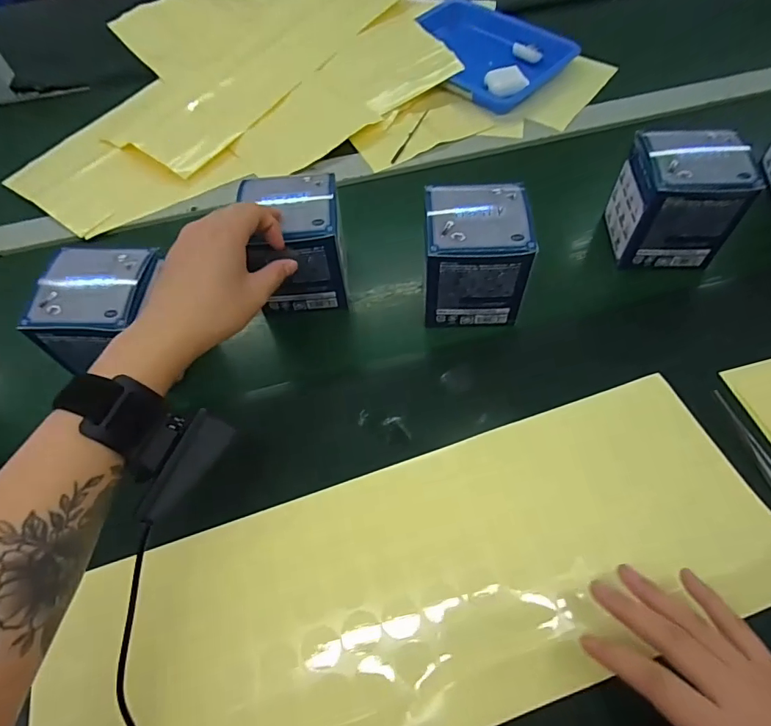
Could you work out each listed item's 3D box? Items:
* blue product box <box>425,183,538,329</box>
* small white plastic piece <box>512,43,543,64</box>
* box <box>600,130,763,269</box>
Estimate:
[{"bbox_3d":[0.076,-0.091,0.402,0.089,0.097,0.082,-4,59,5],"label":"blue product box"},{"bbox_3d":[0.194,-0.424,0.640,0.043,0.012,0.015,30,67,19],"label":"small white plastic piece"},{"bbox_3d":[0.263,-0.150,0.426,0.085,0.096,0.086,-1,60,7],"label":"box"}]

